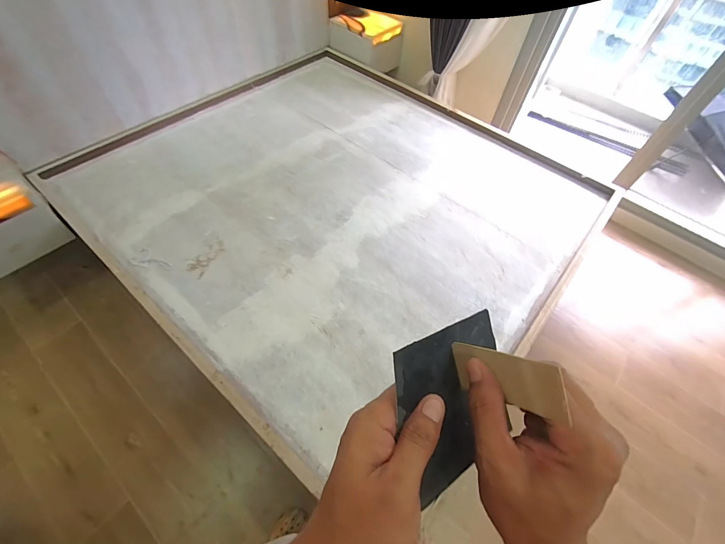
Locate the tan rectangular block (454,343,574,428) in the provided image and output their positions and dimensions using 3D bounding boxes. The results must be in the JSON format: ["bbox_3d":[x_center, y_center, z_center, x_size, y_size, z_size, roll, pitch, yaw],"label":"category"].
[{"bbox_3d":[0.094,0.070,0.224,0.006,0.086,0.037,-17,95,-27],"label":"tan rectangular block"}]

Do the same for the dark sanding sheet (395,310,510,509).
[{"bbox_3d":[0.075,0.099,0.263,0.133,0.006,0.110,-10,93,-44],"label":"dark sanding sheet"}]

